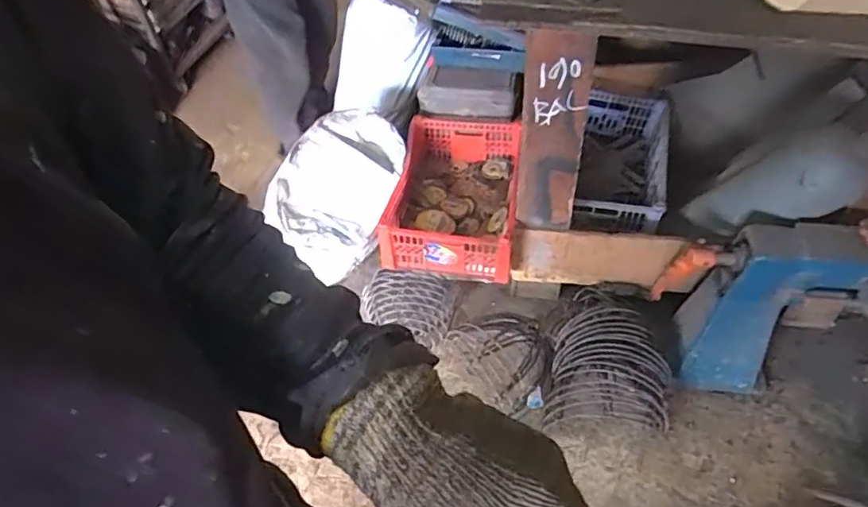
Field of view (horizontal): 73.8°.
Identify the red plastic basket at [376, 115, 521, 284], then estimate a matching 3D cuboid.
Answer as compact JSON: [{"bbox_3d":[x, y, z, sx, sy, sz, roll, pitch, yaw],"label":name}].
[{"bbox_3d":[0.058,-0.160,1.515,0.310,0.179,0.442,5,50,9],"label":"red plastic basket"}]

